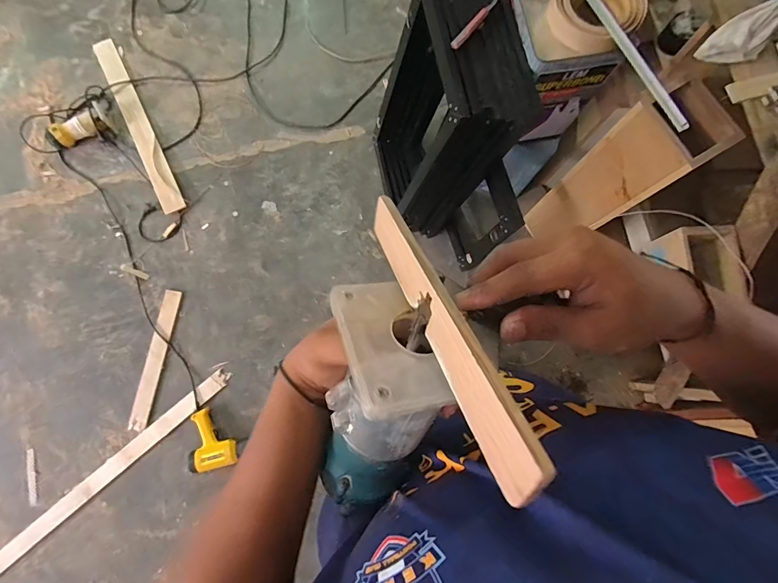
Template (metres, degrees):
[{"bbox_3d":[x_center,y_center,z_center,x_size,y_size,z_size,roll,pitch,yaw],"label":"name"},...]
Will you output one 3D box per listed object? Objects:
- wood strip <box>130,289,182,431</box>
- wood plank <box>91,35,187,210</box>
[{"bbox_3d":[-0.797,0.227,1.333,0.061,0.012,0.466,9,79,2],"label":"wood strip"},{"bbox_3d":[-0.960,-0.645,1.498,0.084,0.015,0.793,-27,80,-5],"label":"wood plank"}]

